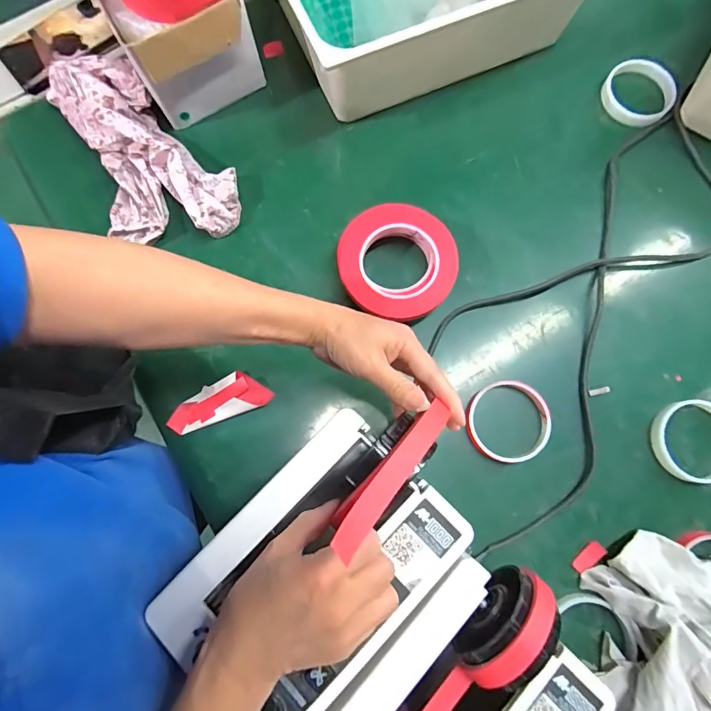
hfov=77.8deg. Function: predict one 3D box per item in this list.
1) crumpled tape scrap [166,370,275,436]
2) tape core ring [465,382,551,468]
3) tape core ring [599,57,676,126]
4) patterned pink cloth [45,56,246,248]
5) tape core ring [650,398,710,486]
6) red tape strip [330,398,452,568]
[{"bbox_3d":[-0.146,0.049,0.469,0.109,0.020,0.043,-19,78,-3],"label":"crumpled tape scrap"},{"bbox_3d":[0.161,0.069,0.462,0.087,0.009,0.083,0,78,1],"label":"tape core ring"},{"bbox_3d":[0.351,-0.326,0.545,0.084,0.020,0.077,0,78,1],"label":"tape core ring"},{"bbox_3d":[-0.259,-0.241,0.510,0.129,0.054,0.291,-41,80,-8],"label":"patterned pink cloth"},{"bbox_3d":[0.350,0.088,0.454,0.078,0.019,0.085,0,78,1],"label":"tape core ring"},{"bbox_3d":[0.024,0.067,0.263,0.019,0.009,0.123,42,47,9],"label":"red tape strip"}]

